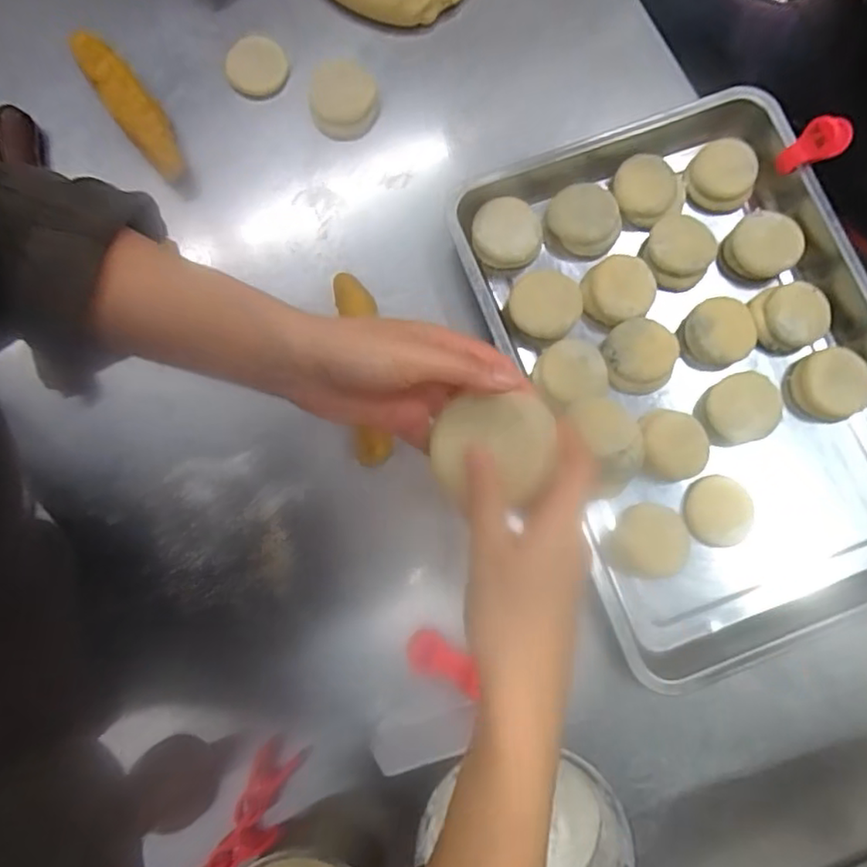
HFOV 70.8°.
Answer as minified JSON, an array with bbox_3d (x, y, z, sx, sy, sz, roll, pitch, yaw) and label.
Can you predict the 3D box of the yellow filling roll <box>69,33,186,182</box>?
[{"bbox_3d":[-0.306,-0.333,0.610,0.041,0.028,0.165,-38,94,-6],"label":"yellow filling roll"}]

